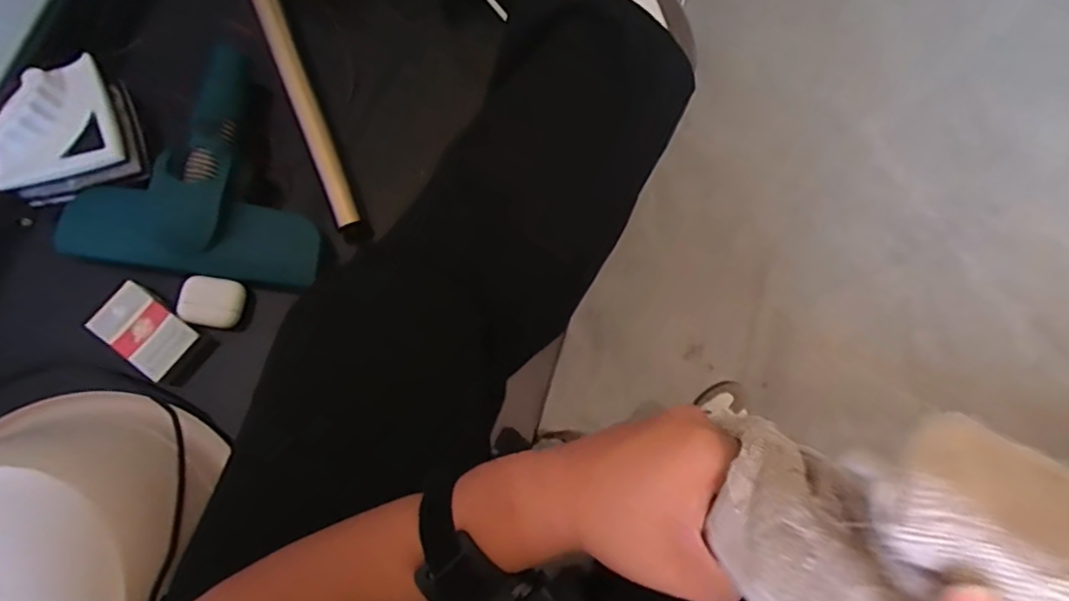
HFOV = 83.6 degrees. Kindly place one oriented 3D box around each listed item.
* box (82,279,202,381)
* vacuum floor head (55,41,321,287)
[{"bbox_3d":[-0.349,0.027,0.534,0.077,0.017,0.054,36,78,6],"label":"box"},{"bbox_3d":[-0.313,-0.132,0.567,0.221,0.075,0.214,9,77,0],"label":"vacuum floor head"}]

